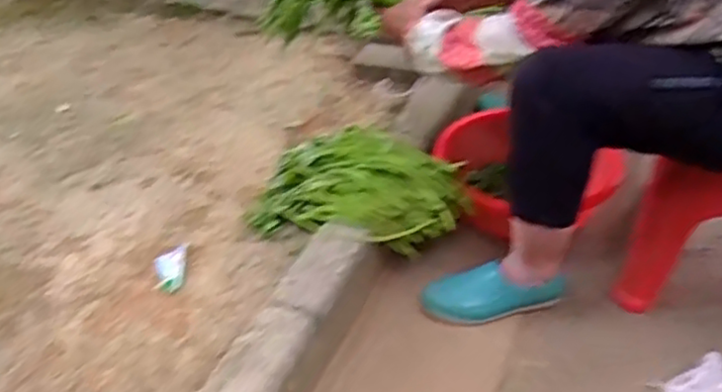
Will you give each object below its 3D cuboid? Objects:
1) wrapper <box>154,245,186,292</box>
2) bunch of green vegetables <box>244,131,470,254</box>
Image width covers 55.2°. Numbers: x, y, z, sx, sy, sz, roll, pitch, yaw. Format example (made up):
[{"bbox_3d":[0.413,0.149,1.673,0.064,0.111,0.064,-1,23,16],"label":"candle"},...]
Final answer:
[{"bbox_3d":[-0.333,0.130,1.210,0.055,0.020,0.093,-11,39,-10],"label":"wrapper"},{"bbox_3d":[-0.016,0.001,1.240,0.387,0.141,0.204,12,40,17],"label":"bunch of green vegetables"}]

